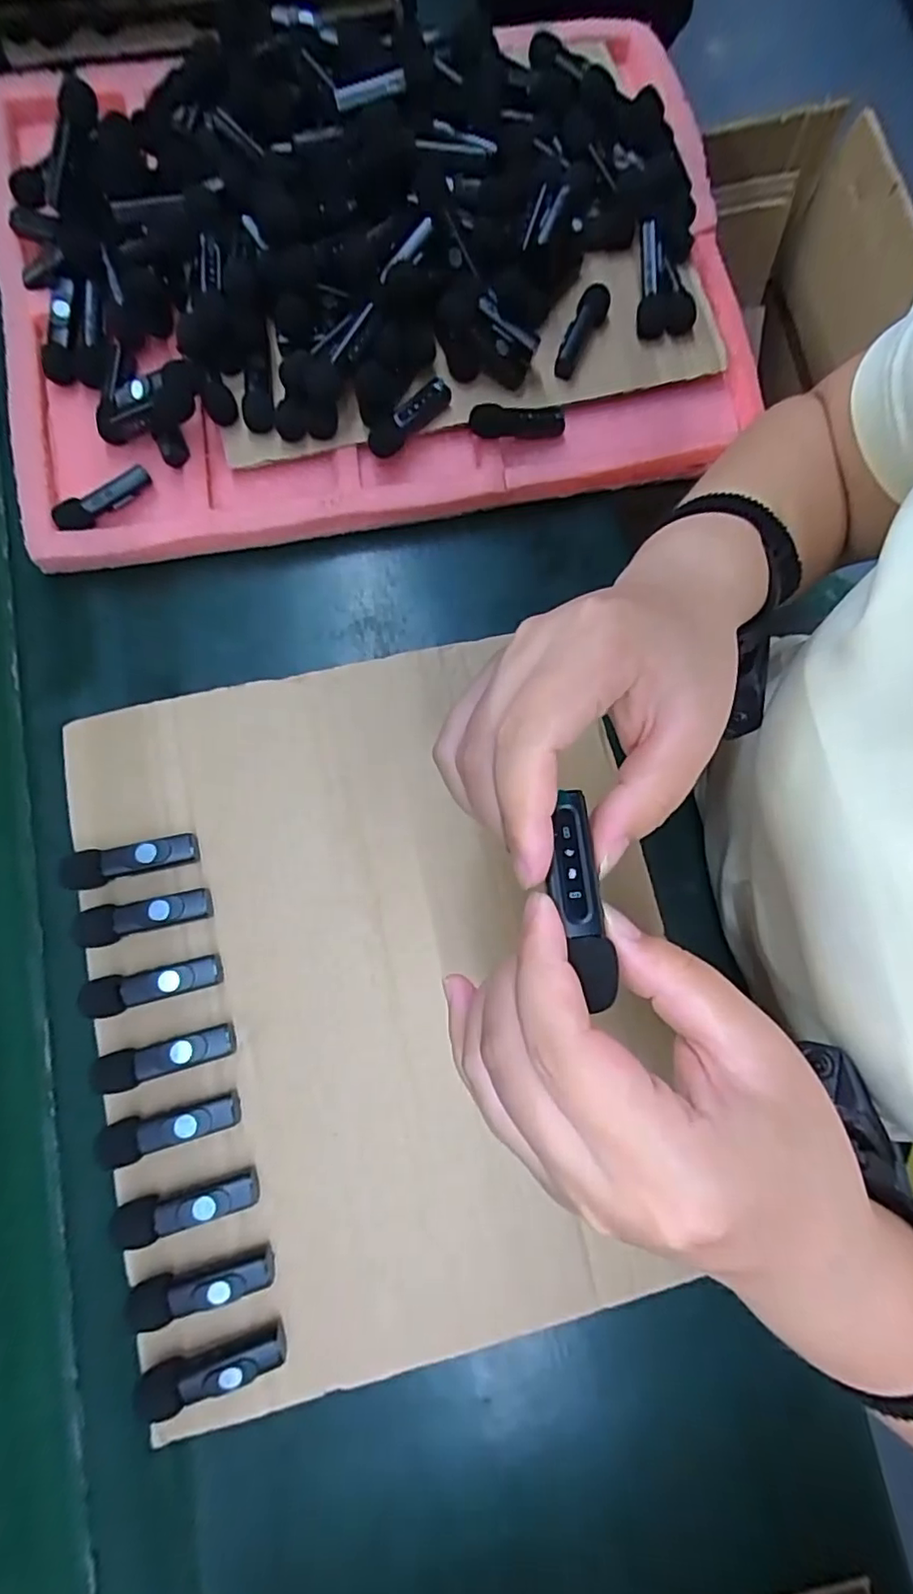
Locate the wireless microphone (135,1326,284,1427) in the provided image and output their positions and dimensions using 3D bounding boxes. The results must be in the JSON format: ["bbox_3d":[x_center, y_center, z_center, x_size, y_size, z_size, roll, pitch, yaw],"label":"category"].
[{"bbox_3d":[-0.111,0.258,0.272,0.064,0.017,0.015,-15,80,-3],"label":"wireless microphone"}]

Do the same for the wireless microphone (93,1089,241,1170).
[{"bbox_3d":[-0.139,0.159,0.291,0.064,0.017,0.018,-15,80,-3],"label":"wireless microphone"}]

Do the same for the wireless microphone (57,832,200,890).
[{"bbox_3d":[-0.168,0.033,0.310,0.065,0.012,0.020,-11,80,-2],"label":"wireless microphone"}]

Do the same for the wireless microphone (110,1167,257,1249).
[{"bbox_3d":[-0.127,0.192,0.283,0.064,0.014,0.017,-15,80,-3],"label":"wireless microphone"}]

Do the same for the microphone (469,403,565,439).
[{"bbox_3d":[0.041,-0.250,0.401,0.065,0.014,0.016,-9,79,-15],"label":"microphone"}]

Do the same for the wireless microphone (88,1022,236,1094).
[{"bbox_3d":[-0.142,0.126,0.295,0.063,0.014,0.018,-15,80,-3],"label":"wireless microphone"}]

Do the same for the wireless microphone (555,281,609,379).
[{"bbox_3d":[0.084,-0.312,0.404,0.018,0.017,0.065,24,80,5],"label":"wireless microphone"}]

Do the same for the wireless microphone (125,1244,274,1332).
[{"bbox_3d":[-0.117,0.225,0.277,0.063,0.014,0.017,-12,80,-2],"label":"wireless microphone"}]

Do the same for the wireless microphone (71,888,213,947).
[{"bbox_3d":[-0.158,0.061,0.306,0.064,0.012,0.019,-10,80,-2],"label":"wireless microphone"}]

